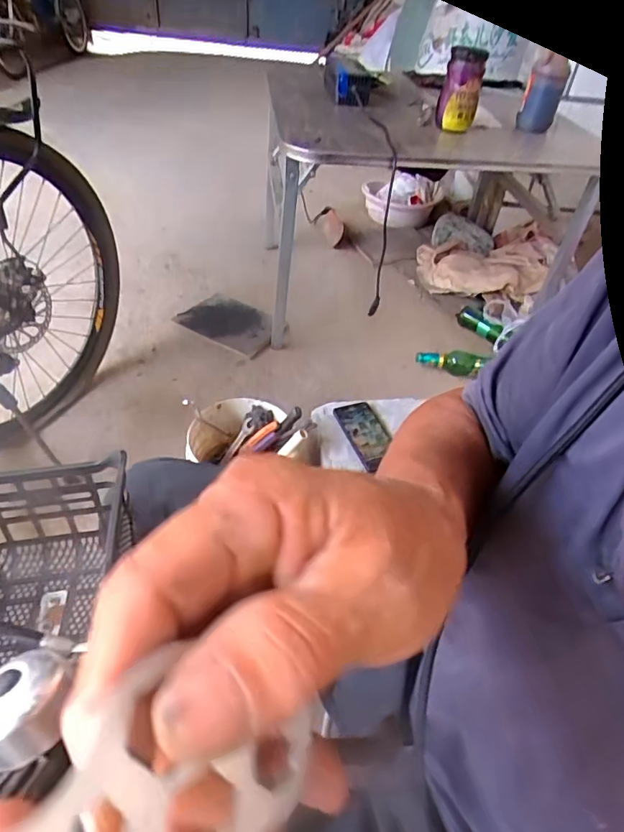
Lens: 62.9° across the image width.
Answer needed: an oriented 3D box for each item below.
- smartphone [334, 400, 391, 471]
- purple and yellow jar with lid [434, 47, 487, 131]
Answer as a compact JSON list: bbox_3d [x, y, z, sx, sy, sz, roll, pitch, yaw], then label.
[{"bbox_3d":[0.105,0.033,0.987,0.083,0.017,0.166,-14,48,-19],"label":"smartphone"},{"bbox_3d":[0.312,-0.678,1.065,0.081,0.145,0.072,11,45,5],"label":"purple and yellow jar with lid"}]

